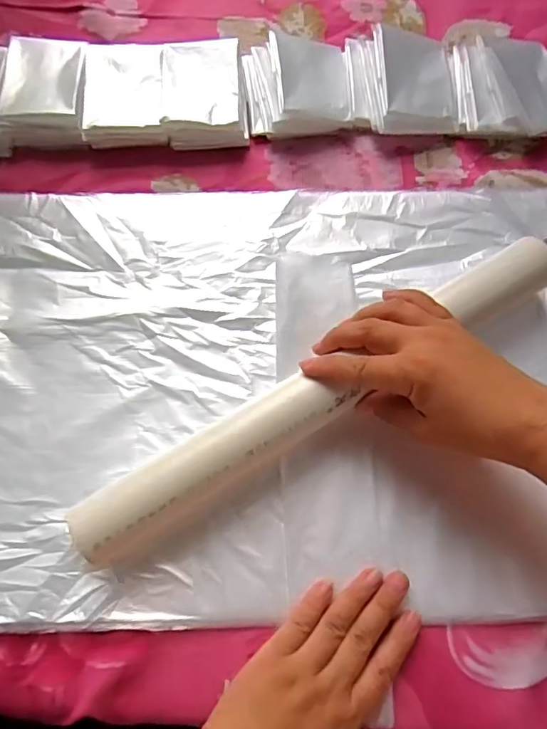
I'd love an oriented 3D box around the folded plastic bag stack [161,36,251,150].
[{"bbox_3d":[-0.057,-0.227,0.431,0.066,0.031,0.087,-2,73,2],"label":"folded plastic bag stack"}]

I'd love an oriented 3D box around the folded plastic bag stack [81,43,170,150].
[{"bbox_3d":[-0.122,-0.224,0.428,0.064,0.033,0.084,-5,72,1],"label":"folded plastic bag stack"}]

